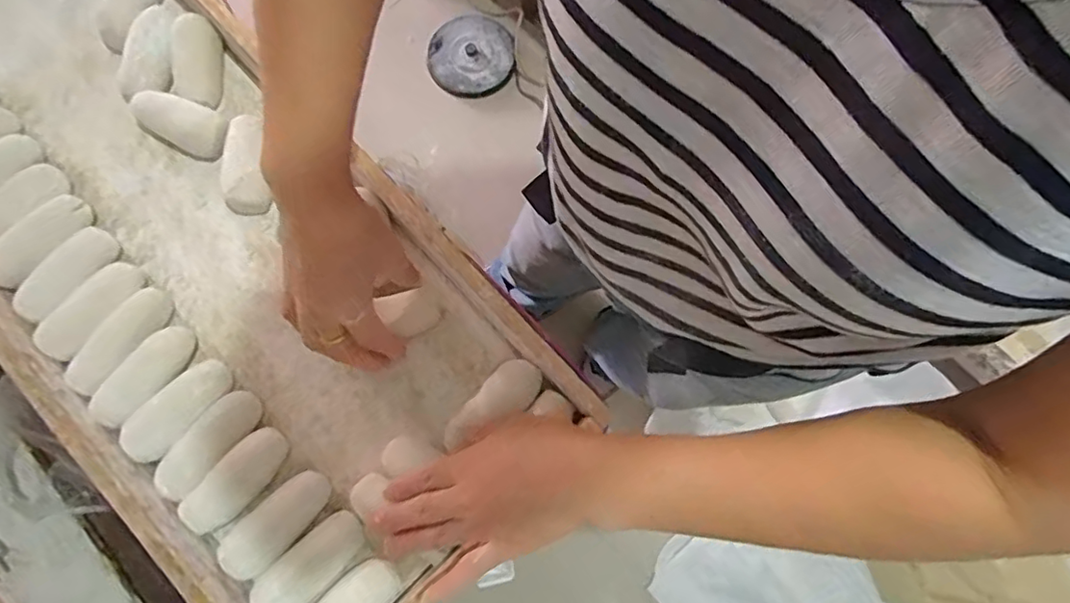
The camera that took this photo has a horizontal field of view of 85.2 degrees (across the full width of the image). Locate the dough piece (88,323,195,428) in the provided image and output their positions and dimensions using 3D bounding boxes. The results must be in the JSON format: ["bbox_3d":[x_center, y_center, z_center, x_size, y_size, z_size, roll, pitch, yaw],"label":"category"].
[{"bbox_3d":[-0.301,0.056,0.449,0.029,0.019,0.085,33,67,6],"label":"dough piece"}]

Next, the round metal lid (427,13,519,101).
[{"bbox_3d":[-0.164,-0.598,1.416,0.210,0.045,0.237,-28,80,-6],"label":"round metal lid"}]

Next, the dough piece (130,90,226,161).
[{"bbox_3d":[-0.302,-0.153,0.496,0.083,0.024,0.042,27,79,5],"label":"dough piece"}]

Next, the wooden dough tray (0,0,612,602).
[{"bbox_3d":[-0.321,-0.099,0.480,0.306,0.068,0.781,-41,82,-8],"label":"wooden dough tray"}]

